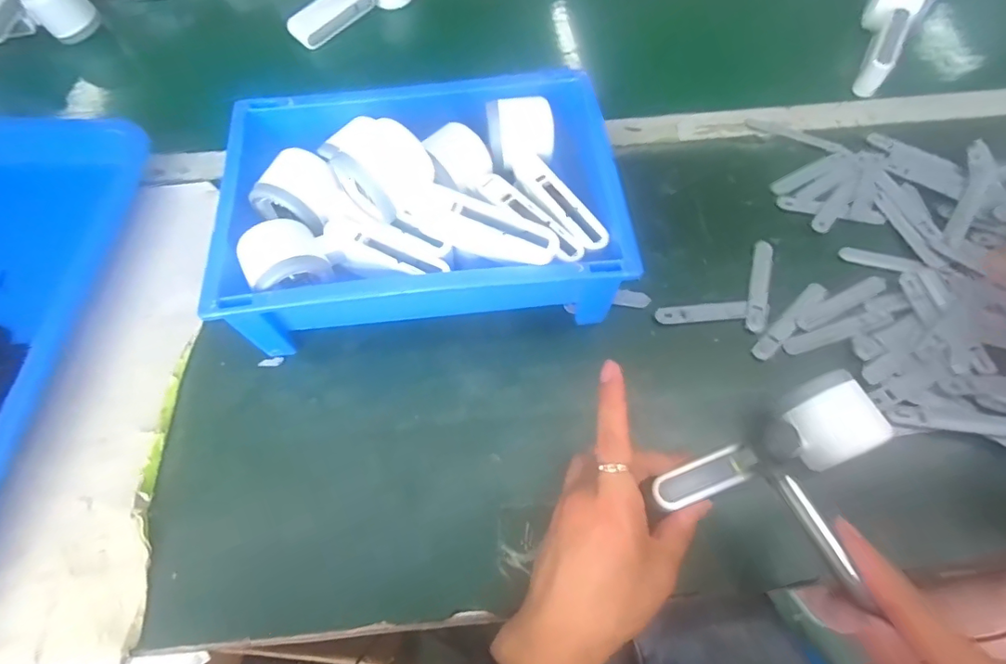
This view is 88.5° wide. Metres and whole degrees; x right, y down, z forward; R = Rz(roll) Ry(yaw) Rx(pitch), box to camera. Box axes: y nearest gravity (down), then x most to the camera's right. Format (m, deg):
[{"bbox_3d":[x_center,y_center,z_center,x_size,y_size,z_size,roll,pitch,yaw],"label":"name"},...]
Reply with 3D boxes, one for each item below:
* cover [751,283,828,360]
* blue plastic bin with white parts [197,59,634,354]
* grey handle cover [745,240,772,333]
[{"bbox_3d":[0.238,-0.011,0.425,0.093,0.004,0.015,-40,68,-18],"label":"cover"},{"bbox_3d":[-0.062,-0.108,0.422,0.301,0.108,0.225,-6,62,-2],"label":"blue plastic bin with white parts"},{"bbox_3d":[0.220,-0.042,0.441,0.015,0.004,0.095,16,64,10],"label":"grey handle cover"}]

